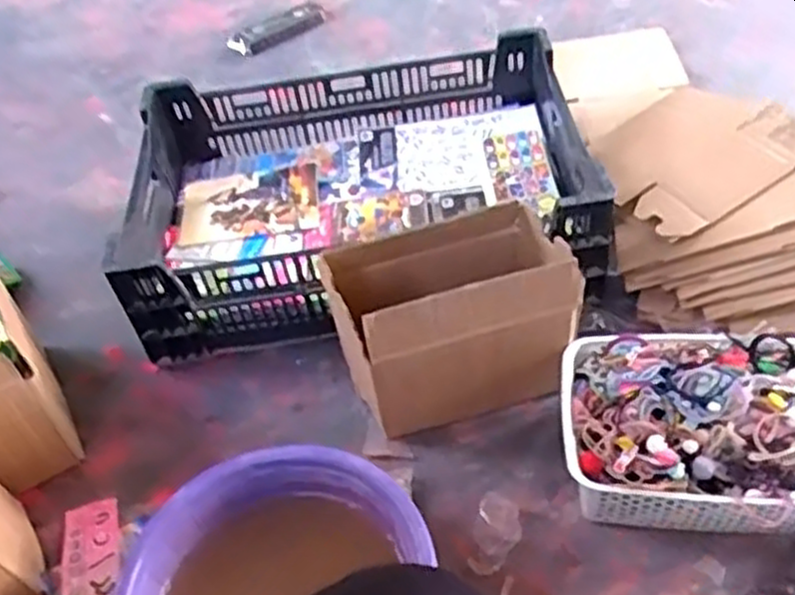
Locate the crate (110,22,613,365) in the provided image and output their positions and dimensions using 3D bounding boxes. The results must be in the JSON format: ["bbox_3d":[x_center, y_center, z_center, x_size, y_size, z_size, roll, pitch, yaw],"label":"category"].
[{"bbox_3d":[-0.051,-0.161,1.095,0.588,0.166,0.418,-6,47,3],"label":"crate"}]

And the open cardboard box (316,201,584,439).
[{"bbox_3d":[0.057,0.024,0.896,0.247,0.220,0.146,-13,47,-5],"label":"open cardboard box"}]

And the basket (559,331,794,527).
[{"bbox_3d":[0.320,0.123,0.819,0.291,0.104,0.199,1,48,9],"label":"basket"}]

